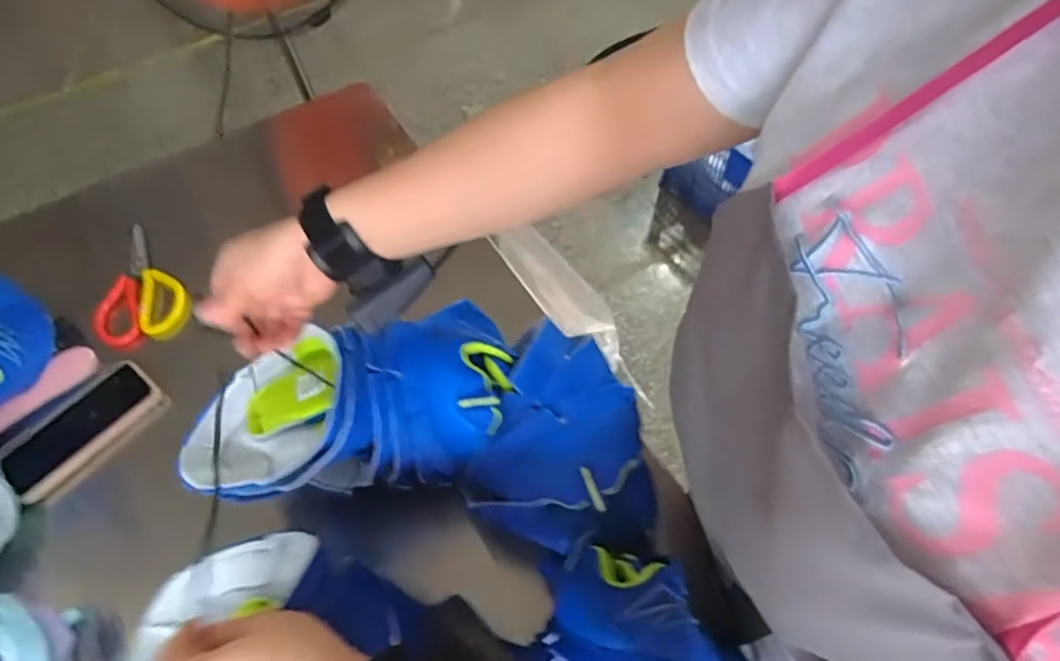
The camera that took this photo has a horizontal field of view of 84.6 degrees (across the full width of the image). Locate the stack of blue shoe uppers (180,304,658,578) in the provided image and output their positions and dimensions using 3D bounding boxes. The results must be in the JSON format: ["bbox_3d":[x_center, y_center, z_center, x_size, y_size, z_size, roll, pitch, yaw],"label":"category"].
[{"bbox_3d":[-0.155,0.062,0.506,0.277,0.095,0.142,-9,56,-1],"label":"stack of blue shoe uppers"}]

